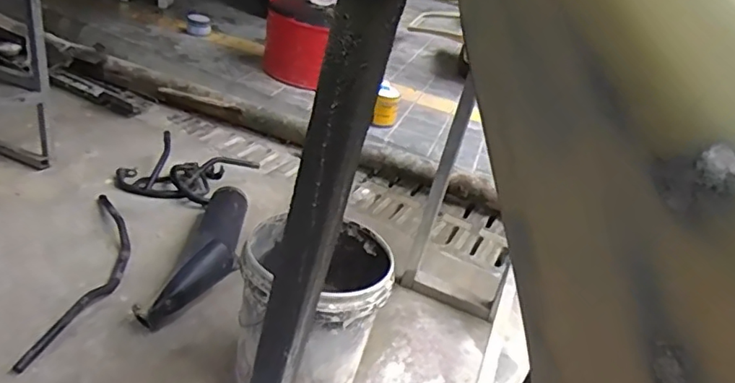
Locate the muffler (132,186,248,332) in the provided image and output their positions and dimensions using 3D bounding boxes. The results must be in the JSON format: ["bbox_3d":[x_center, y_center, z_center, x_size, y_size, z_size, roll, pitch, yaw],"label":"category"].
[{"bbox_3d":[-0.436,0.160,1.512,0.168,0.139,0.540,13,30,0],"label":"muffler"}]

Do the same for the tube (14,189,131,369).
[{"bbox_3d":[-0.719,0.192,1.456,0.150,0.035,0.702,5,31,-13],"label":"tube"}]

